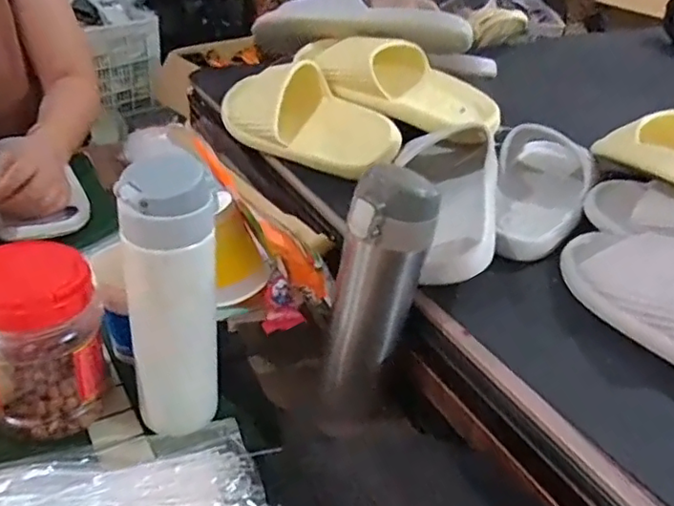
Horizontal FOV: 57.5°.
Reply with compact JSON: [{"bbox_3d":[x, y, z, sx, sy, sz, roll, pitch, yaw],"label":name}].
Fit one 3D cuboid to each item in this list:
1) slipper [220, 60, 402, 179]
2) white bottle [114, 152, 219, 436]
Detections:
[{"bbox_3d":[-0.036,-0.154,0.726,0.248,0.114,0.068,31,-3,28],"label":"slipper"},{"bbox_3d":[-0.116,0.042,0.441,0.065,0.210,0.055,-6,35,-15],"label":"white bottle"}]

